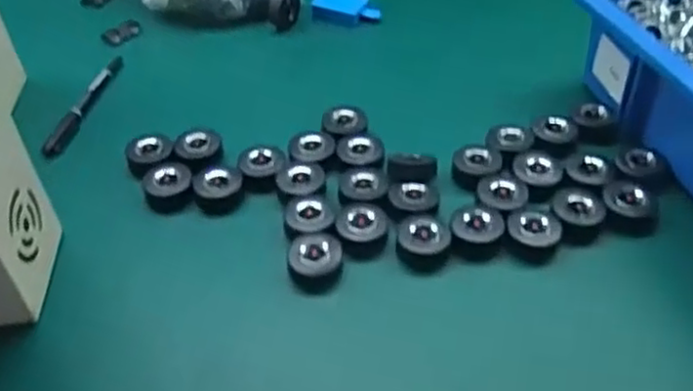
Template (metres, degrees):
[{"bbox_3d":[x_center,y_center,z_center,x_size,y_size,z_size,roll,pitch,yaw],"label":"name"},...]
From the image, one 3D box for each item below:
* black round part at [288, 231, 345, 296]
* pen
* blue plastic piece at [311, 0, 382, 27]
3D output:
[{"bbox_3d":[-0.021,0.045,0.482,0.036,0.025,0.036,-2,46,2],"label":"black round part"},{"bbox_3d":[-0.237,-0.083,0.626,0.010,0.015,0.139,8,47,11],"label":"pen"},{"bbox_3d":[0.001,-0.199,0.731,0.070,0.024,0.037,12,48,15],"label":"blue plastic piece"}]

